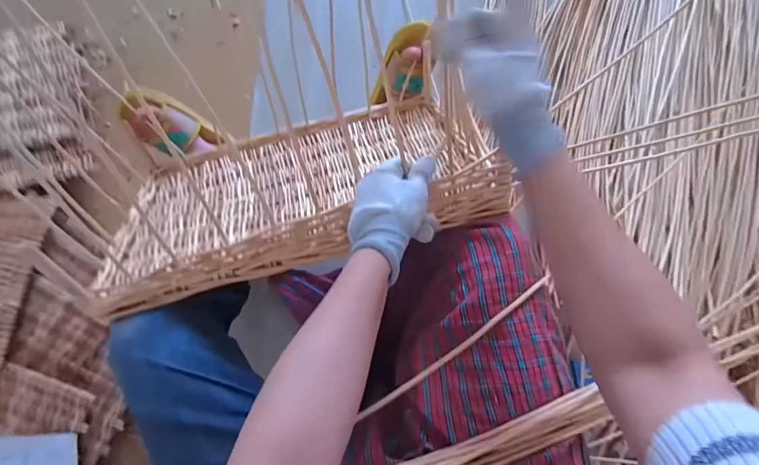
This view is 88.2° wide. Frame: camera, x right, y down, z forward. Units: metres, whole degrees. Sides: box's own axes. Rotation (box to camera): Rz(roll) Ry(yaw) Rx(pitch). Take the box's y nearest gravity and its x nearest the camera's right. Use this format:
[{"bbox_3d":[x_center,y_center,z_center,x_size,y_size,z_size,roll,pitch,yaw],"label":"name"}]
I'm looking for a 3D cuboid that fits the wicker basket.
[{"bbox_3d":[-0.129,-0.082,0.605,0.526,0.066,0.338,-16,40,-4],"label":"wicker basket"}]

